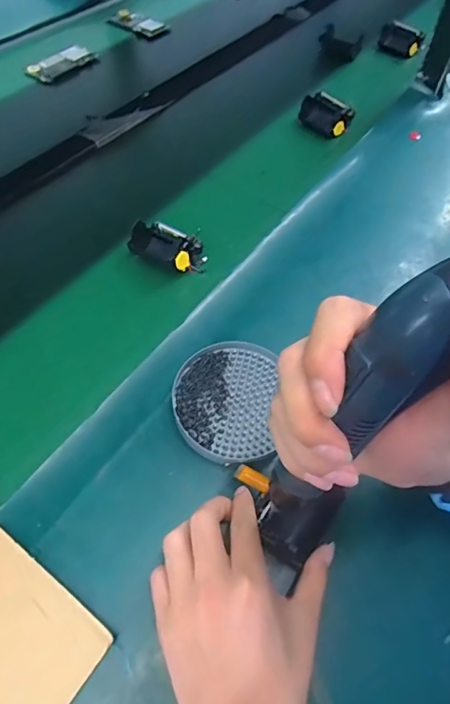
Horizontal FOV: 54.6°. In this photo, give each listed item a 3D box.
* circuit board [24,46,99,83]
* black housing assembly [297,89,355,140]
[{"bbox_3d":[-0.285,-0.508,0.761,0.063,0.014,0.128,30,59,16],"label":"circuit board"},{"bbox_3d":[0.153,-0.366,0.676,0.051,0.040,0.082,-30,62,-22],"label":"black housing assembly"}]

